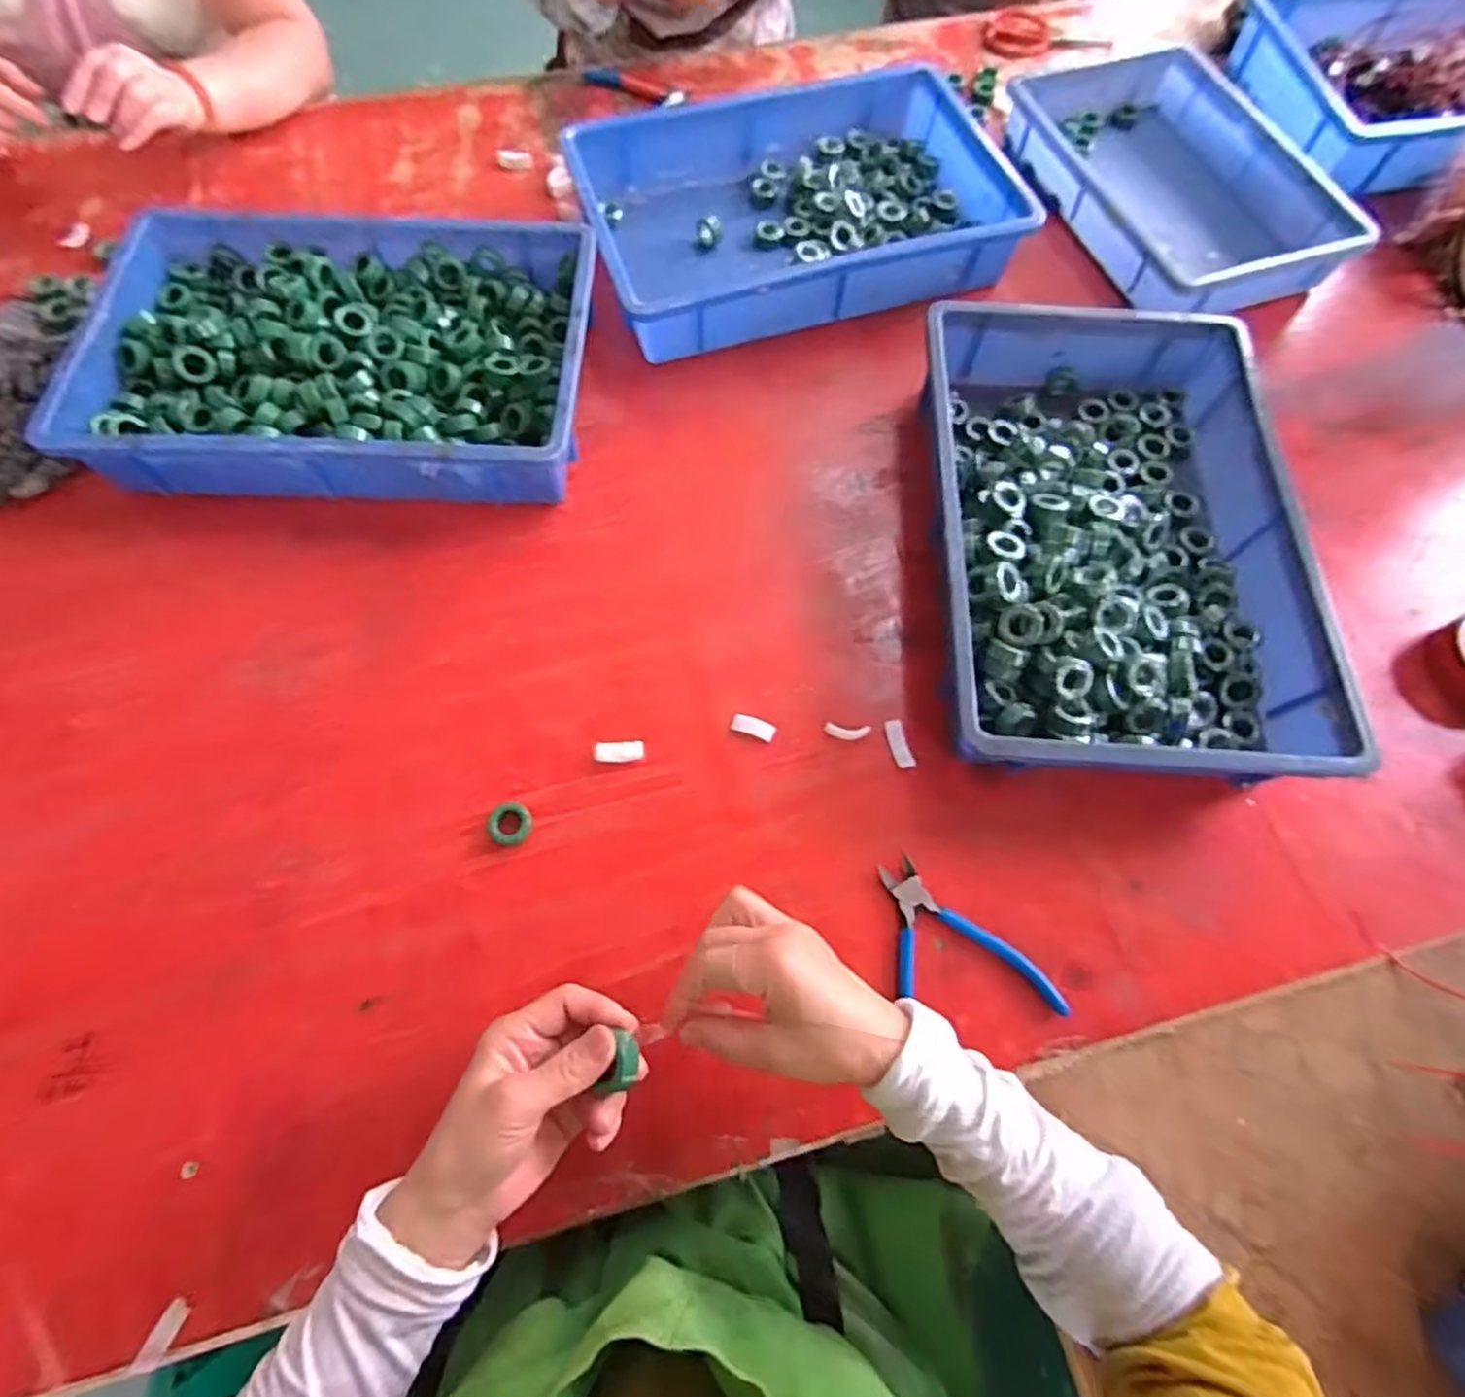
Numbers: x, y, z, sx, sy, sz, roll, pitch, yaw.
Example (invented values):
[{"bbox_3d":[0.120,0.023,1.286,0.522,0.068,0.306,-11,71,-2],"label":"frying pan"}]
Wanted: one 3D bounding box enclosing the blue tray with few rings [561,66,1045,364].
[{"bbox_3d":[0.063,-0.529,0.757,0.427,0.074,0.298,-18,70,-8],"label":"blue tray with few rings"}]

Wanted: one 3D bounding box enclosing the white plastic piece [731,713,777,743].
[{"bbox_3d":[0.017,0.023,0.561,0.036,0.004,0.015,19,69,6],"label":"white plastic piece"}]

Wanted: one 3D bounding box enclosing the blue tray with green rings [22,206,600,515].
[{"bbox_3d":[-0.354,-0.320,0.658,0.438,0.075,0.289,0,68,-1],"label":"blue tray with green rings"}]

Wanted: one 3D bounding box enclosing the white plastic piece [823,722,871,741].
[{"bbox_3d":[0.092,0.027,0.563,0.035,0.009,0.012,7,68,1],"label":"white plastic piece"}]

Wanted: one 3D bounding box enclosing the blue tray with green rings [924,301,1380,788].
[{"bbox_3d":[0.311,-0.145,0.596,0.283,0.081,0.437,3,68,0],"label":"blue tray with green rings"}]

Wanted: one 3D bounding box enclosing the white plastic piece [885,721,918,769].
[{"bbox_3d":[0.133,0.037,0.558,0.015,0.004,0.040,-20,73,7],"label":"white plastic piece"}]

